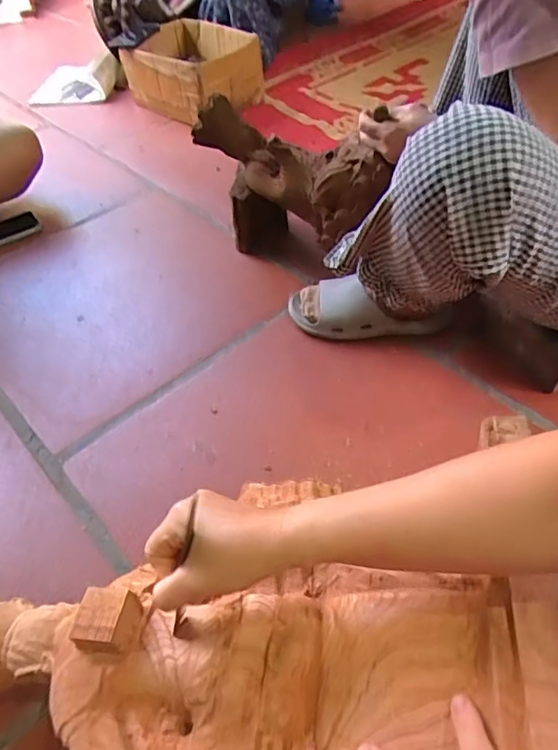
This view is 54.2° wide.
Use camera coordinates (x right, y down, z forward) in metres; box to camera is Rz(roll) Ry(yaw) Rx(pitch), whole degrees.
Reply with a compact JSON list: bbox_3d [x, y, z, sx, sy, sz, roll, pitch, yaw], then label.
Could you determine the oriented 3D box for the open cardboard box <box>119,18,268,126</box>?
[{"bbox_3d":[-0.225,-0.792,1.432,0.338,0.164,0.254,32,56,28],"label":"open cardboard box"}]

